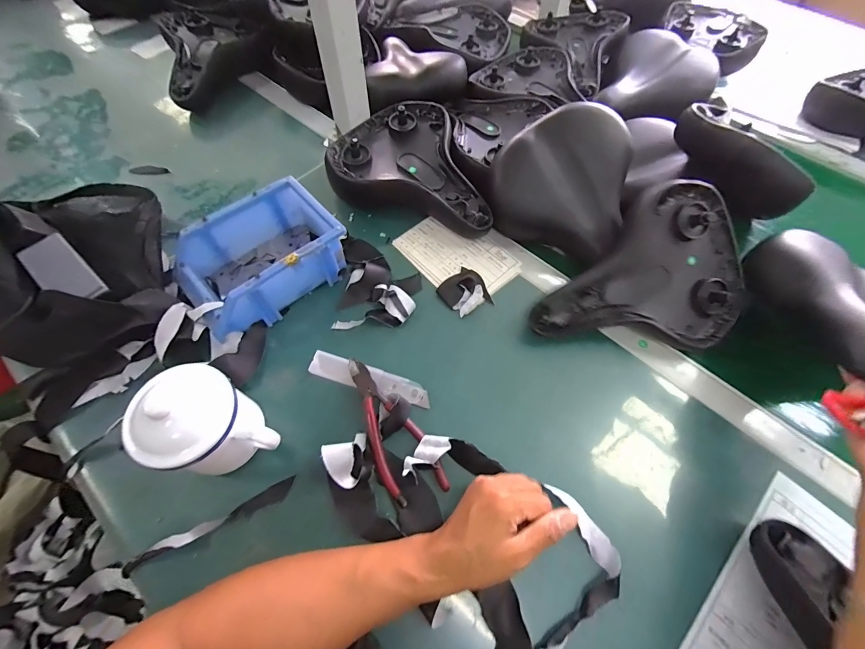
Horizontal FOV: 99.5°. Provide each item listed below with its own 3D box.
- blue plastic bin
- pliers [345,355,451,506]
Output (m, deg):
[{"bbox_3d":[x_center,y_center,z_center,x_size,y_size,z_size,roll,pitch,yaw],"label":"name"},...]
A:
[{"bbox_3d":[-0.199,-0.074,0.429,0.170,0.078,0.115,-36,68,-19],"label":"blue plastic bin"},{"bbox_3d":[-0.046,0.103,0.369,0.054,0.014,0.155,-28,65,-15],"label":"pliers"}]

